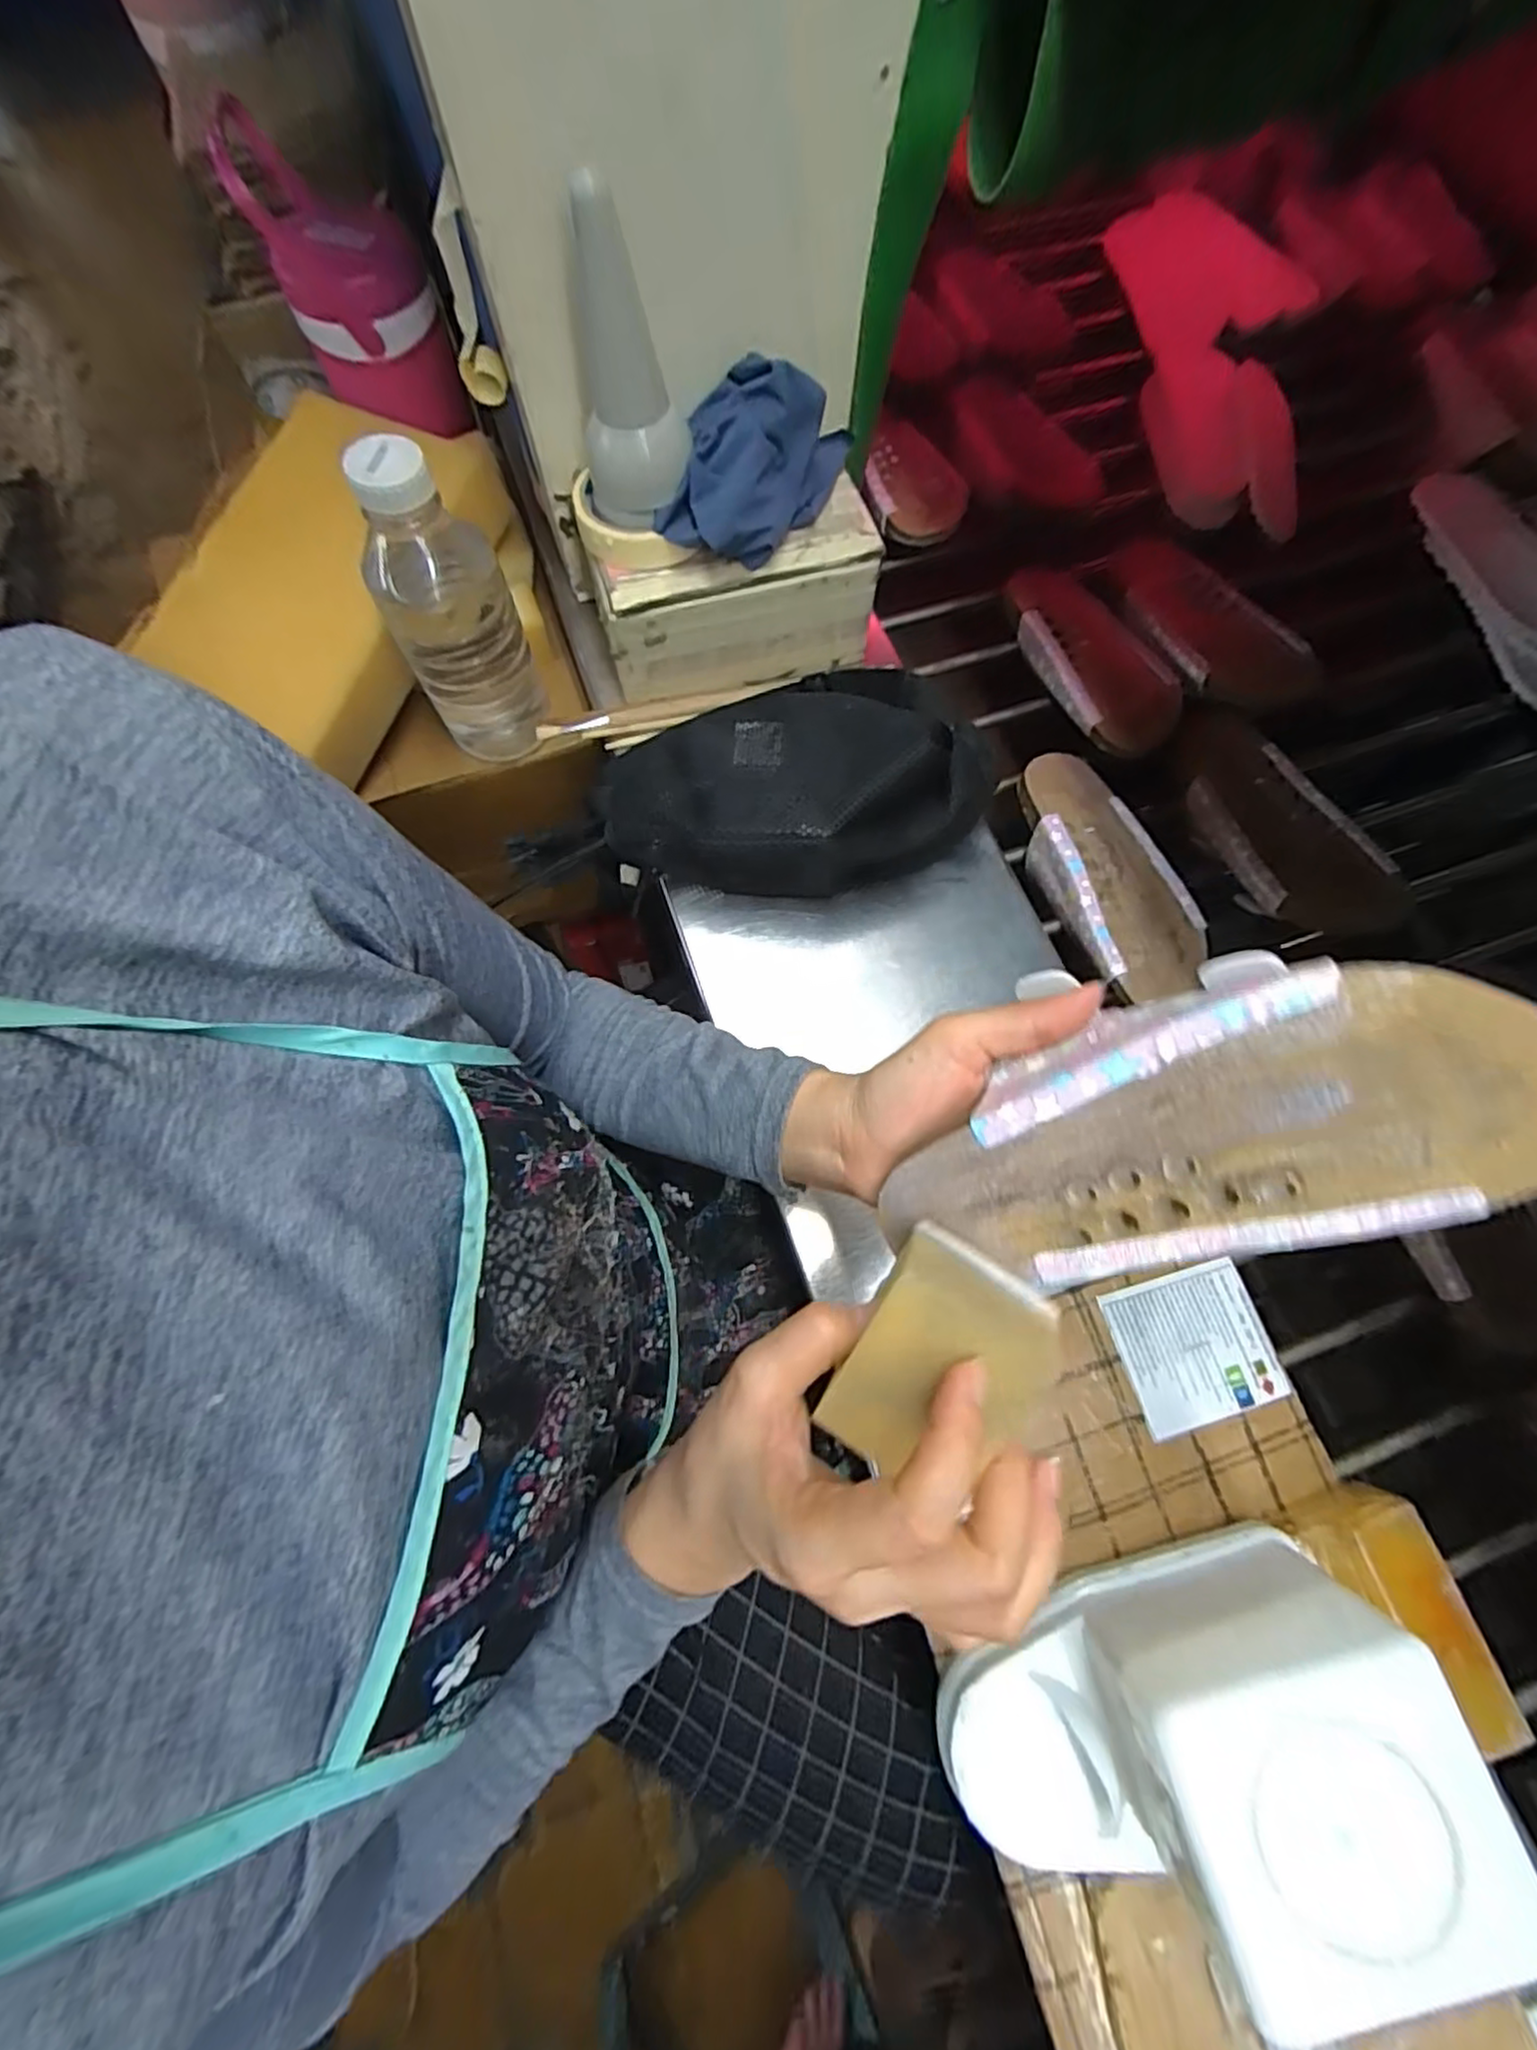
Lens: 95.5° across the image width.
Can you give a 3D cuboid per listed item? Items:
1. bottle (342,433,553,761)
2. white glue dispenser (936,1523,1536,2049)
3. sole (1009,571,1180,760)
[{"bbox_3d":[-0.222,-0.287,0.498,0.085,0.213,0.068,-8,71,-5],"label":"bottle"},{"bbox_3d":[0.172,0.302,0.288,0.178,0.116,0.102,-12,72,-6],"label":"white glue dispenser"},{"bbox_3d":[0.263,-0.301,0.559,0.083,0.023,0.204,-15,72,-8],"label":"sole"}]

